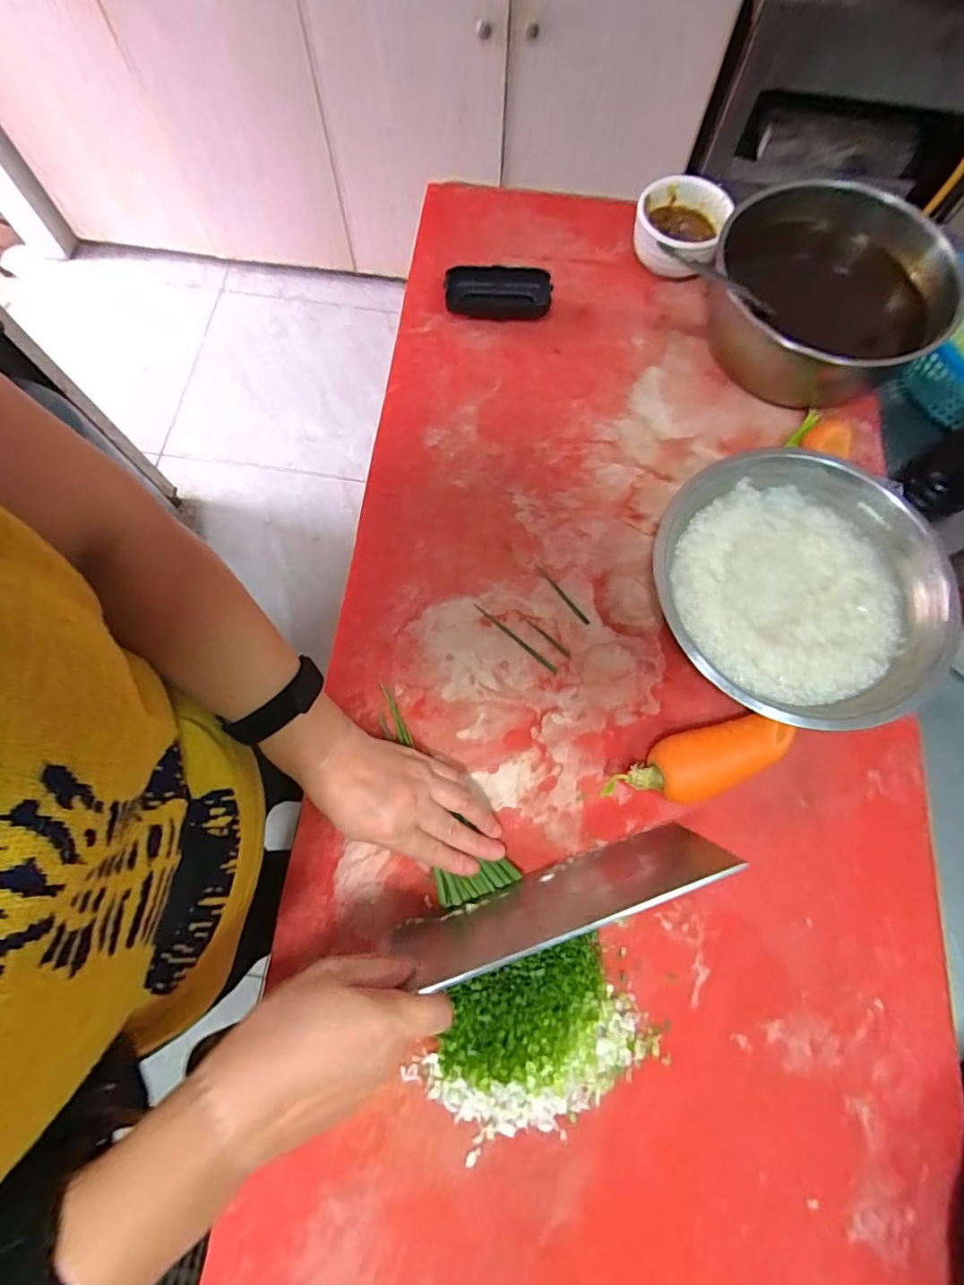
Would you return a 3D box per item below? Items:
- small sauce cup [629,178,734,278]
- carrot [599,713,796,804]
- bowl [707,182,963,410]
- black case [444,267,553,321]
[{"bbox_3d":[0.214,-0.452,0.573,0.090,0.050,0.105,24,74,6],"label":"small sauce cup"},{"bbox_3d":[0.170,0.095,0.417,0.156,0.042,0.048,-20,74,-6],"label":"carrot"},{"bbox_3d":[0.329,-0.332,0.515,0.194,0.101,0.183,15,74,4],"label":"bowl"},{"bbox_3d":[0.017,-0.370,0.558,0.107,0.024,0.048,4,73,1],"label":"black case"}]

